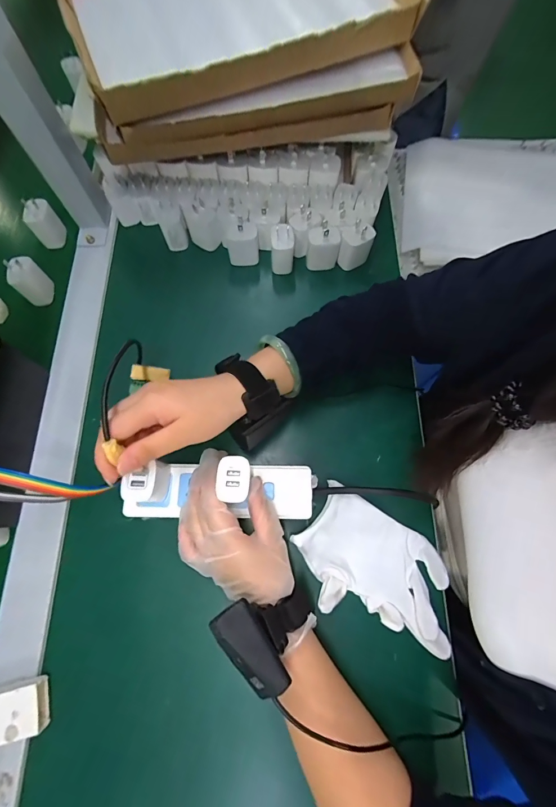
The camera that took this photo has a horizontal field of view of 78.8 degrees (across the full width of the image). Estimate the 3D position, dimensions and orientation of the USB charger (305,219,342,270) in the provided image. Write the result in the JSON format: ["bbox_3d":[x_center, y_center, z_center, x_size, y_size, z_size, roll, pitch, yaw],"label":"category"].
[{"bbox_3d":[0.059,-0.206,0.446,0.040,0.066,0.028,6,72,1],"label":"USB charger"}]

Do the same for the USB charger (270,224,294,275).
[{"bbox_3d":[0.006,-0.205,0.449,0.029,0.066,0.038,1,72,0],"label":"USB charger"}]

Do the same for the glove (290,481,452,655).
[{"bbox_3d":[0.102,0.171,0.350,0.166,0.024,0.107,30,74,9],"label":"glove"}]

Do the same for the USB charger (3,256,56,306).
[{"bbox_3d":[-0.322,-0.160,0.439,0.025,0.060,0.038,-3,72,-2],"label":"USB charger"}]

